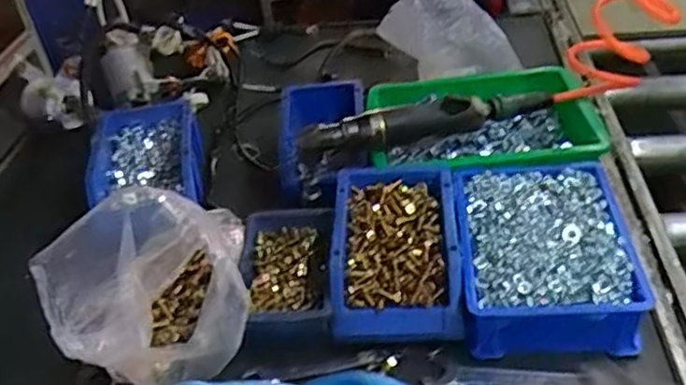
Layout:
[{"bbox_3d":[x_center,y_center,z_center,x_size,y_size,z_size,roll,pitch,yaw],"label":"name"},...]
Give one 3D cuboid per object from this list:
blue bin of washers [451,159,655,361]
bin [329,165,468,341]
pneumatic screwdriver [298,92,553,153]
[{"bbox_3d":[0.183,0.056,0.626,0.151,0.067,0.196,-1,38,7],"label":"blue bin of washers"},{"bbox_3d":[0.050,0.055,0.637,0.115,0.064,0.183,-3,38,5],"label":"bin"},{"bbox_3d":[0.094,-0.082,0.729,0.285,0.048,0.037,-12,38,-7],"label":"pneumatic screwdriver"}]

